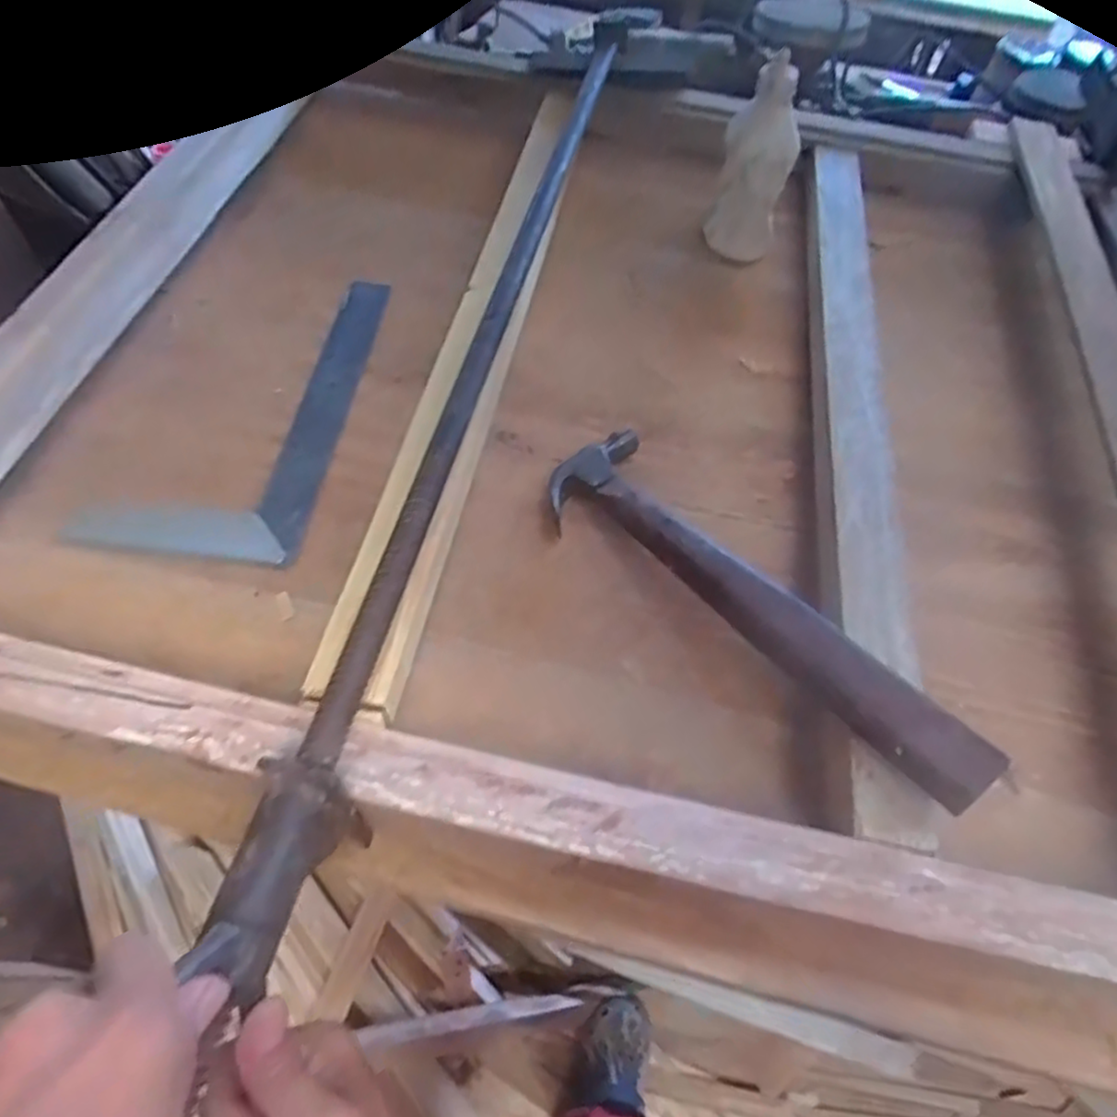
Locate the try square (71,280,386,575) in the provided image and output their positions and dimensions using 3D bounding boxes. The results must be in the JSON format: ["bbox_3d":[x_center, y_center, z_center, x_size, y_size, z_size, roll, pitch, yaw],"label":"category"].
[{"bbox_3d":[-0.241,-0.130,0.561,0.151,0.006,0.303,7,57,0],"label":"try square"}]

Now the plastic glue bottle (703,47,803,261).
[{"bbox_3d":[0.180,-0.356,0.648,0.063,0.156,0.065,15,57,5],"label":"plastic glue bottle"}]

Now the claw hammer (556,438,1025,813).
[{"bbox_3d":[0.107,0.020,0.434,0.083,0.027,0.325,-28,49,-21],"label":"claw hammer"}]

